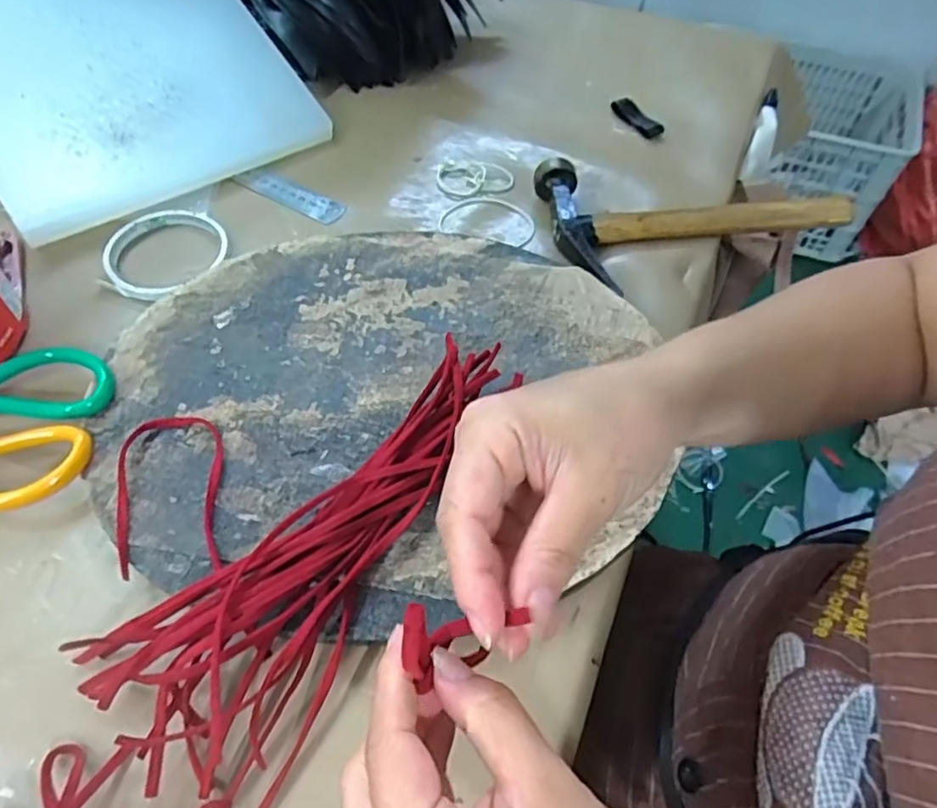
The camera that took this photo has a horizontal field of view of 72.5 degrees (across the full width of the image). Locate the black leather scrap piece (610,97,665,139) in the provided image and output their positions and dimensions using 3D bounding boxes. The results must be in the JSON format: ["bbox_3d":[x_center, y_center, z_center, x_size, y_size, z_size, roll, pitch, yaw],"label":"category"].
[{"bbox_3d":[0.157,-0.267,0.597,0.023,0.007,0.058,-25,61,-16],"label":"black leather scrap piece"}]

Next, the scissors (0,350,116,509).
[{"bbox_3d":[-0.304,0.022,0.371,0.176,0.026,0.094,-8,58,-7],"label":"scissors"}]

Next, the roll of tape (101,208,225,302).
[{"bbox_3d":[-0.222,-0.113,0.474,0.088,0.013,0.087,1,57,-1],"label":"roll of tape"}]

